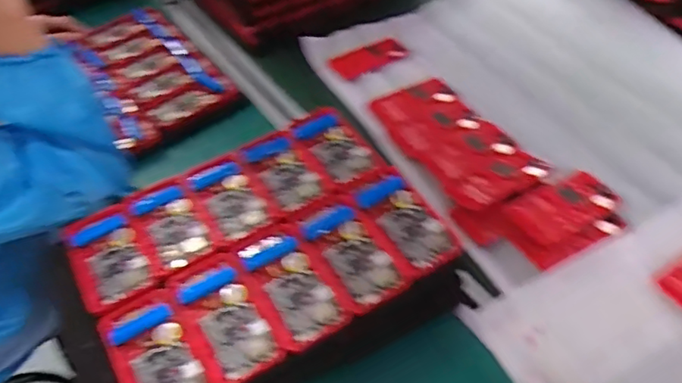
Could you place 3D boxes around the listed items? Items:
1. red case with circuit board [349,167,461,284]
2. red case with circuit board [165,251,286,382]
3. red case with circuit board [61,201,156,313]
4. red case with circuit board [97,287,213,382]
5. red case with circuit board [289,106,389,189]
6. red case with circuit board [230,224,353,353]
[{"bbox_3d":[0.060,0.028,0.557,0.067,0.017,0.116,-28,50,-17],"label":"red case with circuit board"},{"bbox_3d":[-0.104,0.110,0.507,0.064,0.013,0.121,-26,50,-16],"label":"red case with circuit board"},{"bbox_3d":[-0.223,0.058,0.550,0.063,0.016,0.116,-27,50,-17],"label":"red case with circuit board"},{"bbox_3d":[-0.157,0.140,0.486,0.065,0.017,0.119,-27,50,-17],"label":"red case with circuit board"},{"bbox_3d":[-0.003,-0.050,0.624,0.063,0.010,0.118,-28,50,-18],"label":"red case with circuit board"},{"bbox_3d":[-0.048,0.084,0.524,0.063,0.015,0.121,-28,50,-18],"label":"red case with circuit board"}]

